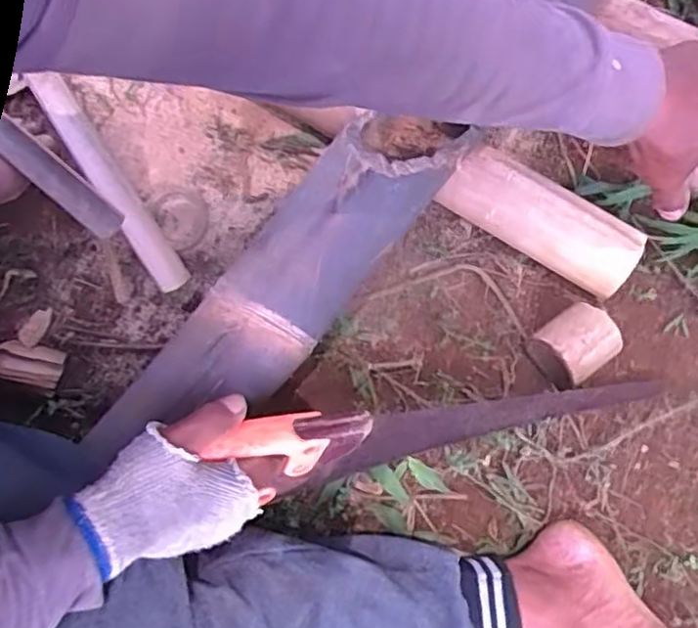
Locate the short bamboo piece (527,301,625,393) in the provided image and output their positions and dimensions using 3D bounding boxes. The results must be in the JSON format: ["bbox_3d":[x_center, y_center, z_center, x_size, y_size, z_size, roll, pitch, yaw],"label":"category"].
[{"bbox_3d":[0.208,0.027,0.617,0.065,0.059,0.061,-36,80,-6],"label":"short bamboo piece"}]

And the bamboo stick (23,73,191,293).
[{"bbox_3d":[-0.247,-0.135,0.680,0.032,0.020,0.268,-35,80,-5],"label":"bamboo stick"}]

